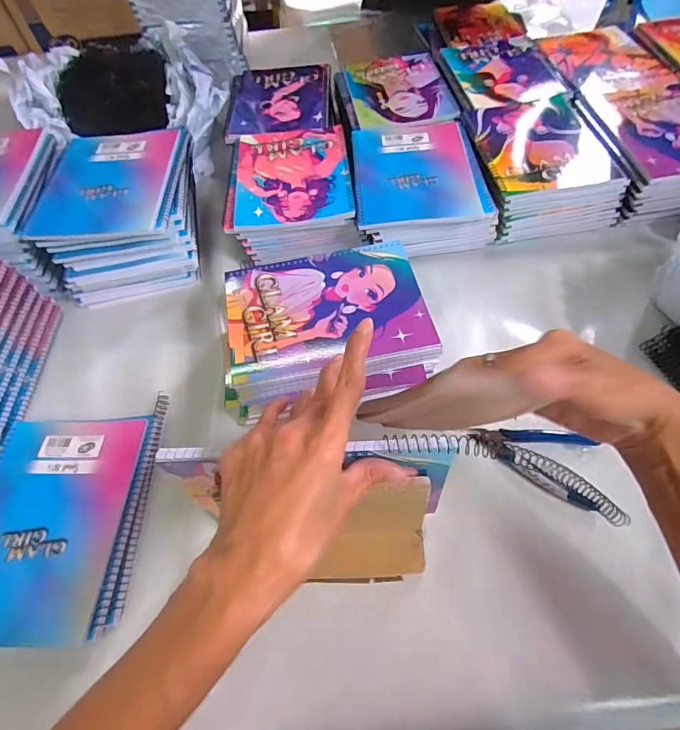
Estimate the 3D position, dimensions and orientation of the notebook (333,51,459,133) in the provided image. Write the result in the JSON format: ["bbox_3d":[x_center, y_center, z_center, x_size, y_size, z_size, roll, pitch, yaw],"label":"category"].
[{"bbox_3d":[0.083,-0.430,0.694,0.162,0.008,0.204,-7,56,-2],"label":"notebook"}]

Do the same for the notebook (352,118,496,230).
[{"bbox_3d":[0.101,-0.258,0.576,0.159,0.009,0.218,-3,56,1],"label":"notebook"}]

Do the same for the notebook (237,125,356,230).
[{"bbox_3d":[-0.062,-0.255,0.587,0.145,0.013,0.200,-5,56,0],"label":"notebook"}]

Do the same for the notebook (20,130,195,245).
[{"bbox_3d":[-0.281,-0.230,0.549,0.154,0.020,0.195,-4,56,1],"label":"notebook"}]

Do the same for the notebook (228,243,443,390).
[{"bbox_3d":[-0.014,-0.055,0.447,0.196,0.012,0.149,-9,57,-2],"label":"notebook"}]

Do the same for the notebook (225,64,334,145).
[{"bbox_3d":[-0.094,-0.420,0.703,0.161,0.013,0.207,-4,56,1],"label":"notebook"}]

